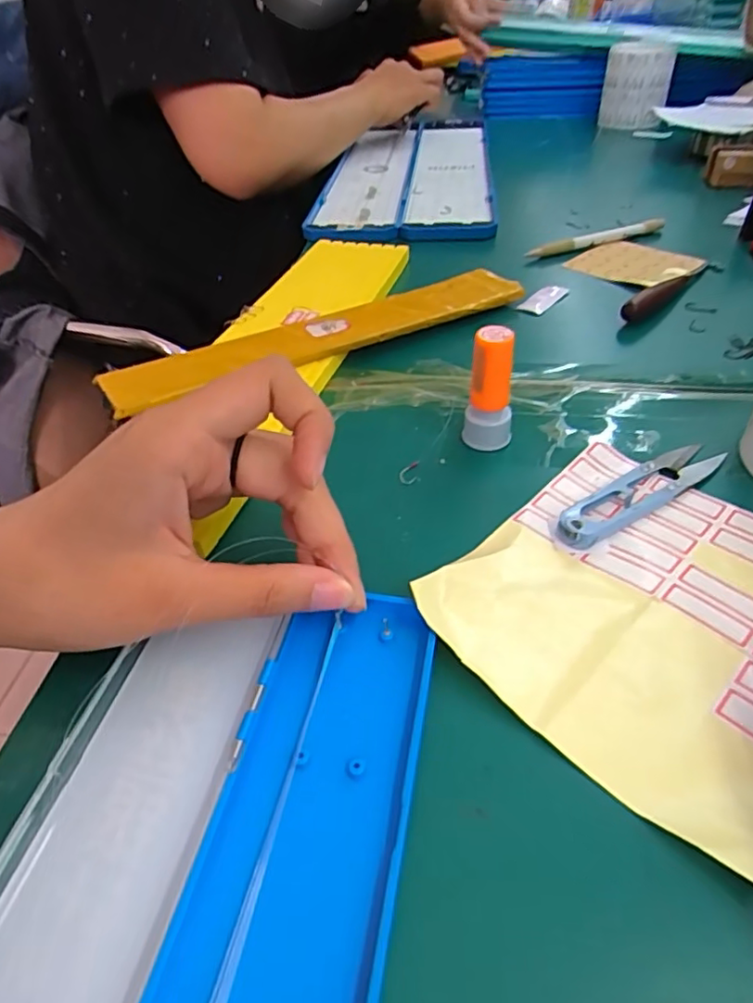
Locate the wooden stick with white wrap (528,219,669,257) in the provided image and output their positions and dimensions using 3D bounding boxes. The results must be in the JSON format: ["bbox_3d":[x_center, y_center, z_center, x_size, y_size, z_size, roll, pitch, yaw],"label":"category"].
[{"bbox_3d":[0.197,-0.235,0.541,0.133,0.015,0.012,-15,43,-12],"label":"wooden stick with white wrap"}]

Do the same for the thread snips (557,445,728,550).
[{"bbox_3d":[0.122,-0.007,0.276,0.100,0.011,0.020,-28,47,-24],"label":"thread snips"}]

